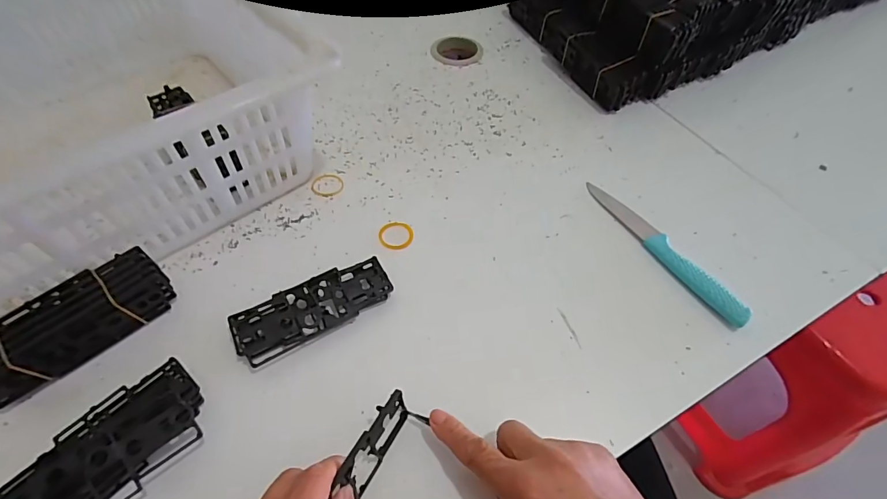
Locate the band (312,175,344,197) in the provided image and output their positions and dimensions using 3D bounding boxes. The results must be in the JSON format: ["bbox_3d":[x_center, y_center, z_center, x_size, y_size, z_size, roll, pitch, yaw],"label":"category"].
[{"bbox_3d":[-0.118,-0.066,0.448,0.031,0.004,0.032,-7,55,-6],"label":"band"}]

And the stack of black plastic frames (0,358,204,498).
[{"bbox_3d":[-0.220,0.136,0.285,0.128,0.034,0.062,-38,63,-24],"label":"stack of black plastic frames"}]

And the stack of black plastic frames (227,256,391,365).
[{"bbox_3d":[-0.104,0.047,0.359,0.124,0.020,0.043,-27,59,-18],"label":"stack of black plastic frames"}]

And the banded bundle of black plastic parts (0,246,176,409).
[{"bbox_3d":[-0.275,0.055,0.332,0.128,0.045,0.043,-37,62,-24],"label":"banded bundle of black plastic parts"}]

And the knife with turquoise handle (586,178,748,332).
[{"bbox_3d":[0.198,-0.005,0.402,0.024,0.015,0.181,-22,57,-16],"label":"knife with turquoise handle"}]

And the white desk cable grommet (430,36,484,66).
[{"bbox_3d":[0.018,-0.270,0.598,0.069,0.004,0.071,1,54,0],"label":"white desk cable grommet"}]

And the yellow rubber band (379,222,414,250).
[{"bbox_3d":[-0.044,-0.013,0.410,0.032,0.004,0.033,0,54,0],"label":"yellow rubber band"}]

